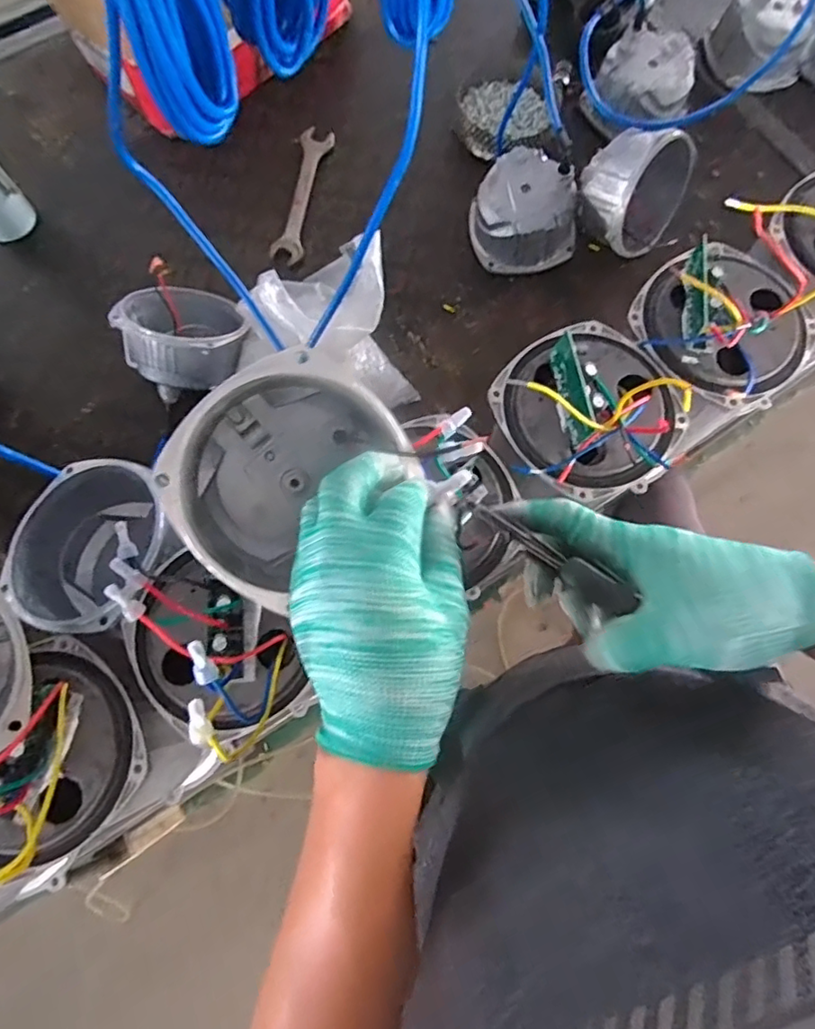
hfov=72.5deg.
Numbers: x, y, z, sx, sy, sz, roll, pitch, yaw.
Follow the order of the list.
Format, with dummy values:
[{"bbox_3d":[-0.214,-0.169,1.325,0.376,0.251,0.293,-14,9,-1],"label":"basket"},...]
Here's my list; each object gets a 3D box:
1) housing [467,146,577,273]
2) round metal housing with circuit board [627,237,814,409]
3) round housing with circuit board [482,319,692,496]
[{"bbox_3d":[0.146,-0.372,0.701,0.116,0.085,0.131,-41,79,-10],"label":"housing"},{"bbox_3d":[0.257,-0.161,0.430,0.137,0.050,0.132,0,75,0],"label":"round metal housing with circuit board"},{"bbox_3d":[0.137,-0.085,0.401,0.137,0.061,0.135,0,75,0],"label":"round housing with circuit board"}]

